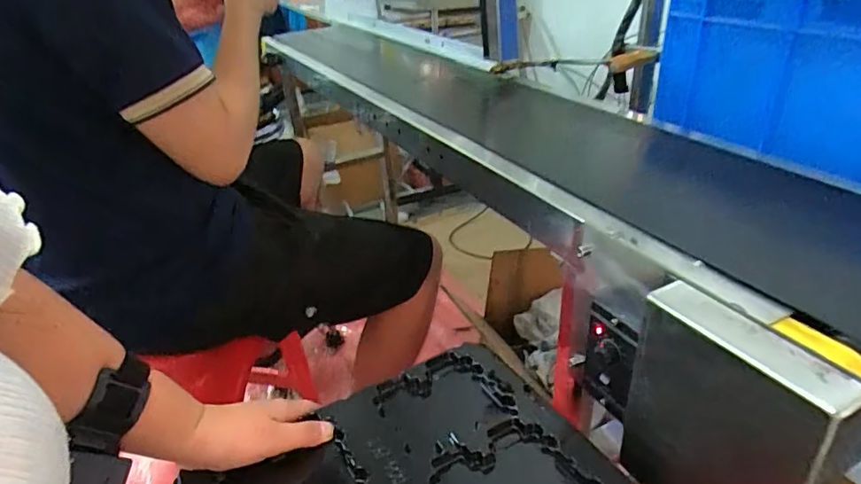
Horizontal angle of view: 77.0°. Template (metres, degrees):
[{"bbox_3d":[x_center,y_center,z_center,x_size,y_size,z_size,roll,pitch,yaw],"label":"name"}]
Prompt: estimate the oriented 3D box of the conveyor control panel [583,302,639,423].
[{"bbox_3d":[0.150,0.106,0.468,0.016,0.097,0.054,-18,33,-23],"label":"conveyor control panel"}]

